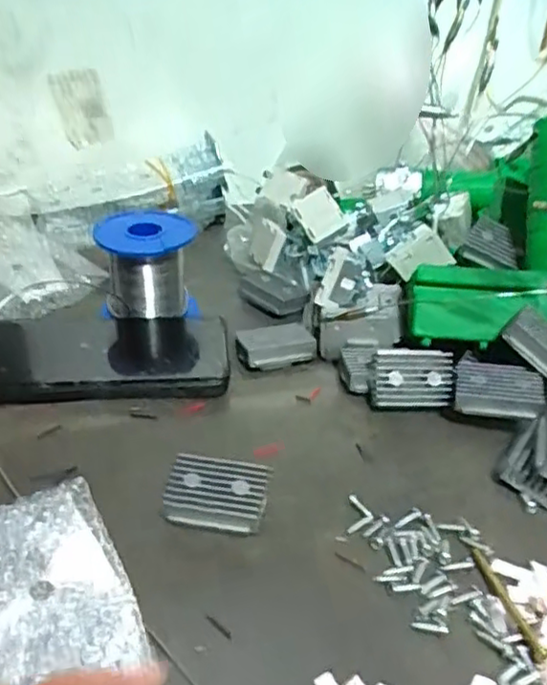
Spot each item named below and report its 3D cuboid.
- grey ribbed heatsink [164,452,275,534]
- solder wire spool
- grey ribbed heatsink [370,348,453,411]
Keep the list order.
[{"bbox_3d":[-0.026,0.071,0.308,0.045,0.018,0.029,9,34,7],"label":"grey ribbed heatsink"},{"bbox_3d":[-0.084,-0.053,0.446,0.065,0.057,0.057,-2,35,-8],"label":"solder wire spool"},{"bbox_3d":[0.080,0.021,0.382,0.047,0.034,0.011,0,-5,-6],"label":"grey ribbed heatsink"}]

